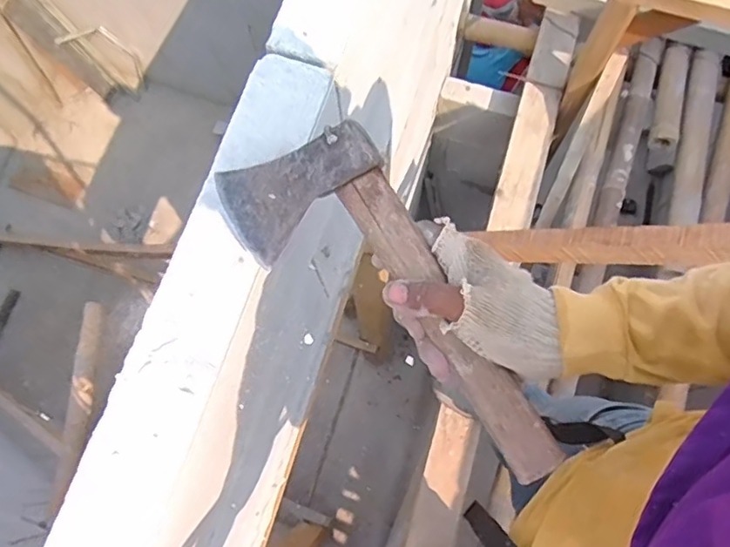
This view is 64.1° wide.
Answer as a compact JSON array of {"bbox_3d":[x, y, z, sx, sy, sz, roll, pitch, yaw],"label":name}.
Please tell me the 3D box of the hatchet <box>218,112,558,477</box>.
[{"bbox_3d":[0.034,0.000,0.427,0.311,0.038,0.120,39,105,12],"label":"hatchet"}]

